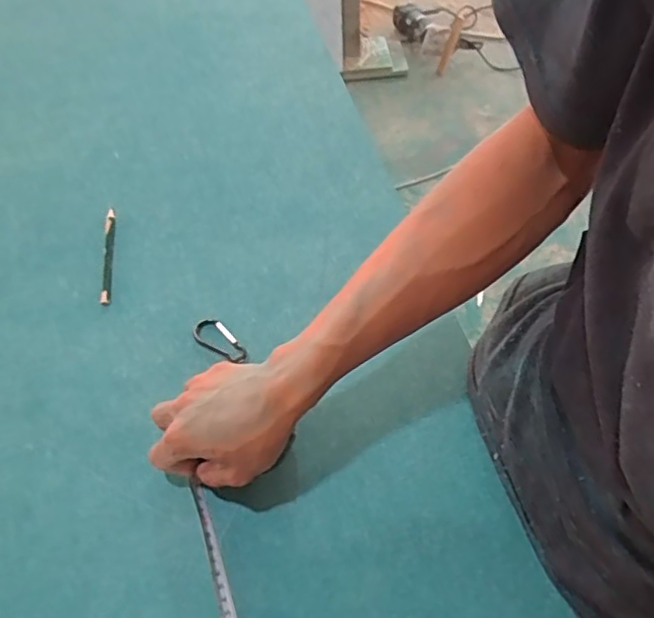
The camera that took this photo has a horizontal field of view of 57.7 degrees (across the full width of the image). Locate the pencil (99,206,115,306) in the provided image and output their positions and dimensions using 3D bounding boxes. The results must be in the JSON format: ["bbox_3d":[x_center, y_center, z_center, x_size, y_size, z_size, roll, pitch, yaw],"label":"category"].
[{"bbox_3d":[-0.218,-0.054,0.591,0.011,0.006,0.108,-4,65,-4],"label":"pencil"}]

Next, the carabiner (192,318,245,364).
[{"bbox_3d":[-0.100,0.029,0.559,0.059,0.011,0.031,34,62,18],"label":"carabiner"}]

